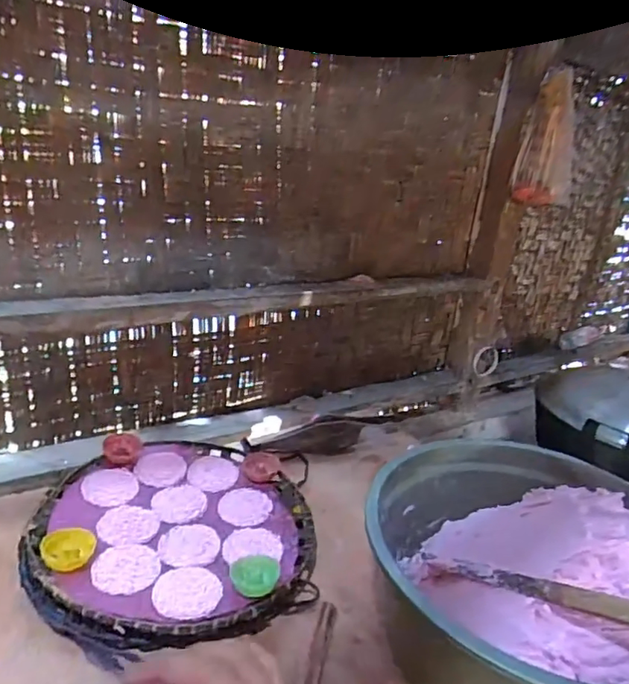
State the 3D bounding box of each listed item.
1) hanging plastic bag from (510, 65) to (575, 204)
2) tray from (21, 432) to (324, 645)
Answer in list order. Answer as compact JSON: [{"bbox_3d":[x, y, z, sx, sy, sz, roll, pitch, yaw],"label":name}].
[{"bbox_3d":[0.514,-0.436,1.141,0.120,0.259,0.089,13,21,16],"label":"hanging plastic bag"},{"bbox_3d":[-0.190,0.262,0.755,0.374,0.060,0.375,6,21,-2],"label":"tray"}]

